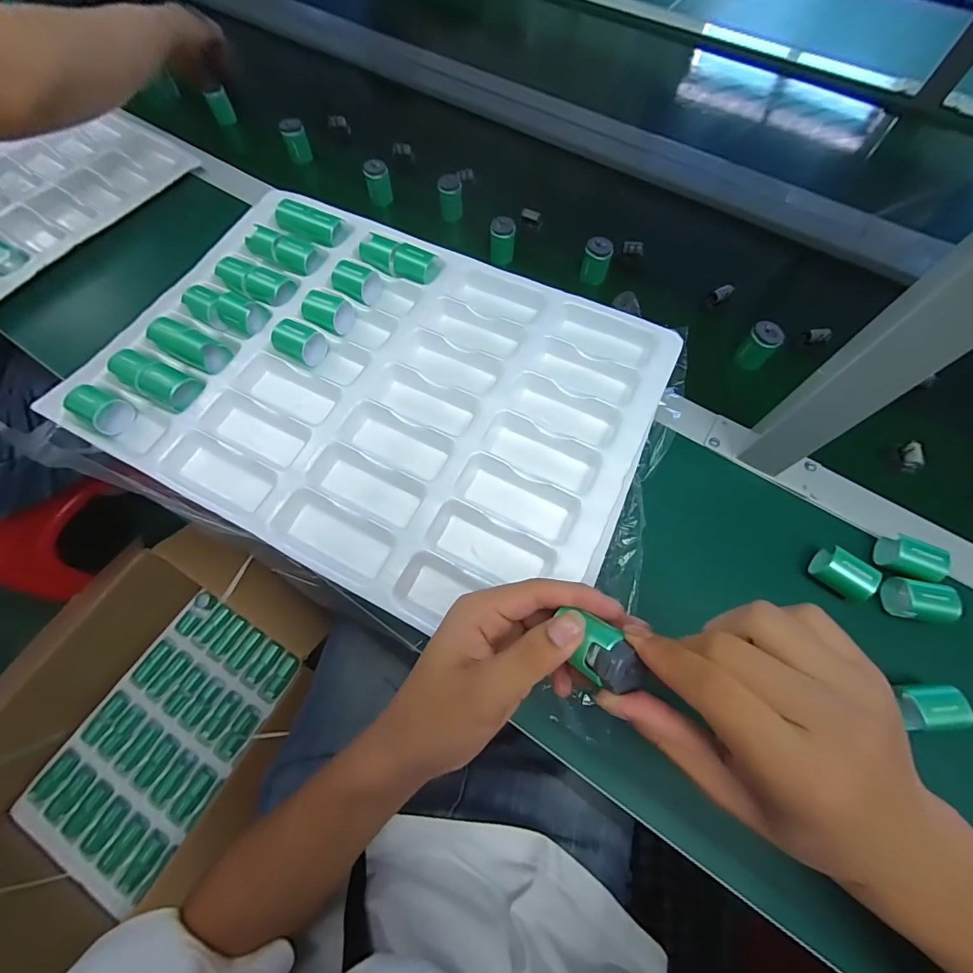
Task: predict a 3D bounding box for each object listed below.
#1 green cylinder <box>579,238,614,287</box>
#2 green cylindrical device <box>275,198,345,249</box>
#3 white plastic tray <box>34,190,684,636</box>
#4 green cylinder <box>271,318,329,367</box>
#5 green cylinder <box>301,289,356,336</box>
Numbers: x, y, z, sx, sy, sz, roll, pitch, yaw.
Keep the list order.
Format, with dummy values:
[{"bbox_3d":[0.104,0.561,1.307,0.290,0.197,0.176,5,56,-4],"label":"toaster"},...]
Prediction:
[{"bbox_3d":[0.125,-0.256,0.481,0.031,0.034,0.034,0,68,0],"label":"green cylinder"},{"bbox_3d":[-0.183,-0.270,0.434,0.069,0.027,0.027,24,70,9],"label":"green cylindrical device"},{"bbox_3d":[-0.093,-0.087,0.374,0.462,0.046,0.319,25,70,10],"label":"white plastic tray"},{"bbox_3d":[-0.167,-0.128,0.380,0.035,0.031,0.034,28,71,11],"label":"green cylinder"},{"bbox_3d":[-0.148,-0.160,0.394,0.040,0.025,0.033,21,70,8],"label":"green cylinder"}]

